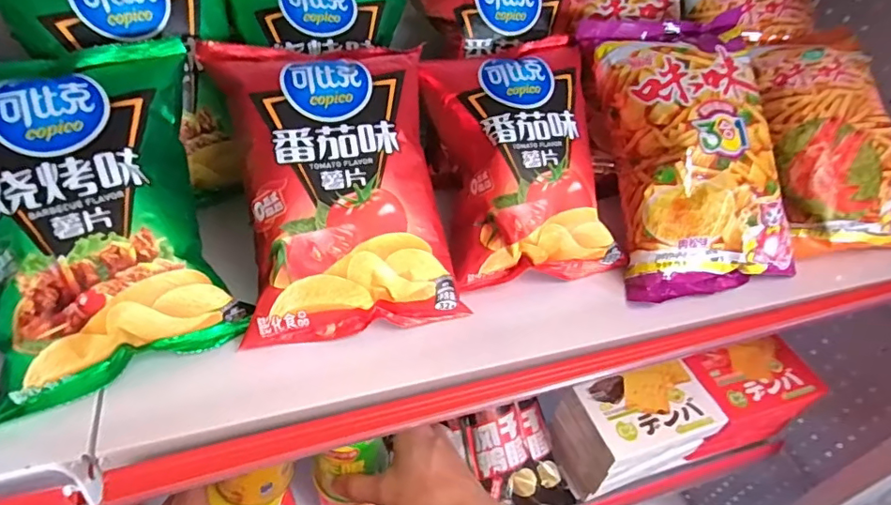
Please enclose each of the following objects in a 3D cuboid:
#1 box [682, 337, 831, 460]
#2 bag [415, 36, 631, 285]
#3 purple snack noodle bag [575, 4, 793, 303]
[{"bbox_3d":[0.348,0.173,0.627,0.144,0.106,0.081,-9,47,-17],"label":"box"},{"bbox_3d":[0.056,-0.069,0.376,0.120,0.055,0.174,-8,82,-15],"label":"bag"},{"bbox_3d":[0.185,-0.079,0.389,0.126,0.042,0.211,-9,86,-5],"label":"purple snack noodle bag"}]

